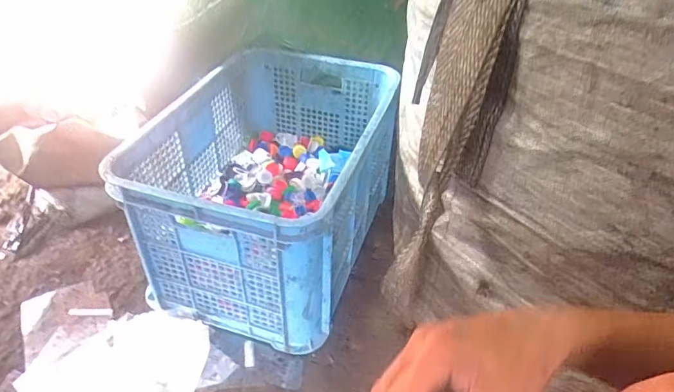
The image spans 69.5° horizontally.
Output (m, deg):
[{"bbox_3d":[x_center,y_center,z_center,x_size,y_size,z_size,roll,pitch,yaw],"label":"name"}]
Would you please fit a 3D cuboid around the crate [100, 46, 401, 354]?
[{"bbox_3d":[-0.115,-0.026,0.929,0.355,0.399,0.490,14,40,12],"label":"crate"}]

